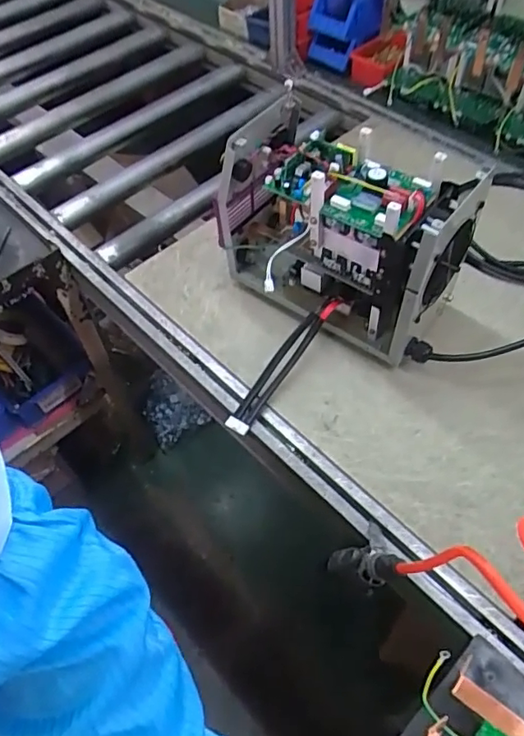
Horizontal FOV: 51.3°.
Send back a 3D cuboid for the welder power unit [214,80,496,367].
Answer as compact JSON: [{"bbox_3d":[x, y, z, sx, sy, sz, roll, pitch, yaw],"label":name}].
[{"bbox_3d":[0.092,-0.172,0.726,0.326,0.228,0.174,36,64,26],"label":"welder power unit"}]

